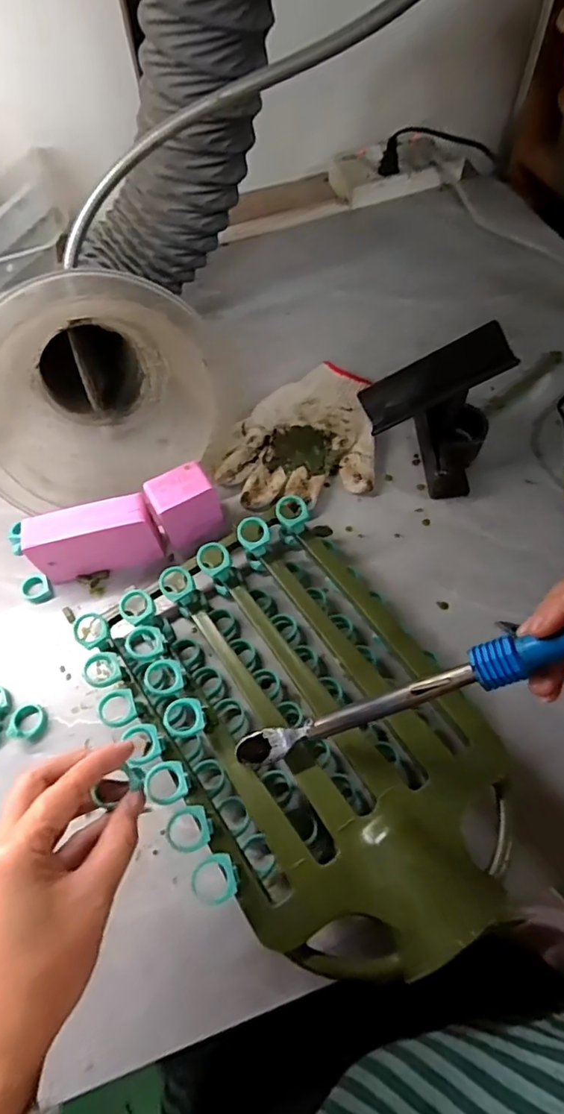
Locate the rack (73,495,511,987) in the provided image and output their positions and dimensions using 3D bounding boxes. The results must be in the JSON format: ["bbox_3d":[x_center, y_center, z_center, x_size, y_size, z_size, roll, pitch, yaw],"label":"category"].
[{"bbox_3d":[0.012,0.118,0.411,0.227,0.076,0.319,-31,64,-13],"label":"rack"}]

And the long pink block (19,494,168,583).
[{"bbox_3d":[-0.167,-0.014,0.496,0.106,0.071,0.035,-13,61,-4],"label":"long pink block"}]

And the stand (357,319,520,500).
[{"bbox_3d":[0.145,-0.126,0.519,0.124,0.115,0.097,-8,61,-1],"label":"stand"}]

